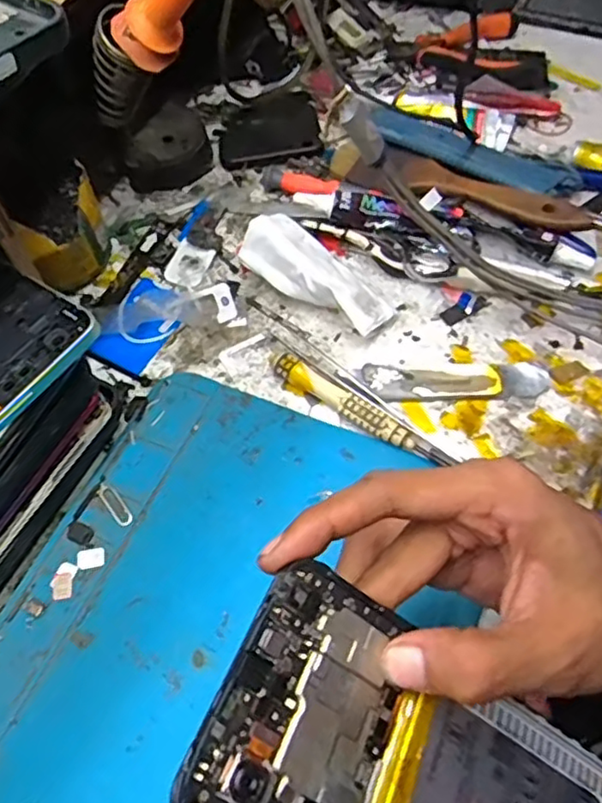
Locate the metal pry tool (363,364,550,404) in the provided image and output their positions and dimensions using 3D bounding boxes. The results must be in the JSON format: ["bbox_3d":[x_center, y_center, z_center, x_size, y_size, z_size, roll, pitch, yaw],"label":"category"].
[{"bbox_3d":[0.084,-0.010,0.344,0.098,0.006,0.022,0,59,4],"label":"metal pry tool"}]

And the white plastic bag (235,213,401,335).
[{"bbox_3d":[0.012,-0.076,0.370,0.094,0.036,0.039,32,66,21],"label":"white plastic bag"}]

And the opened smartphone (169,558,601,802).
[{"bbox_3d":[0.054,0.119,0.184,0.175,0.010,0.072,33,62,-12],"label":"opened smartphone"}]

